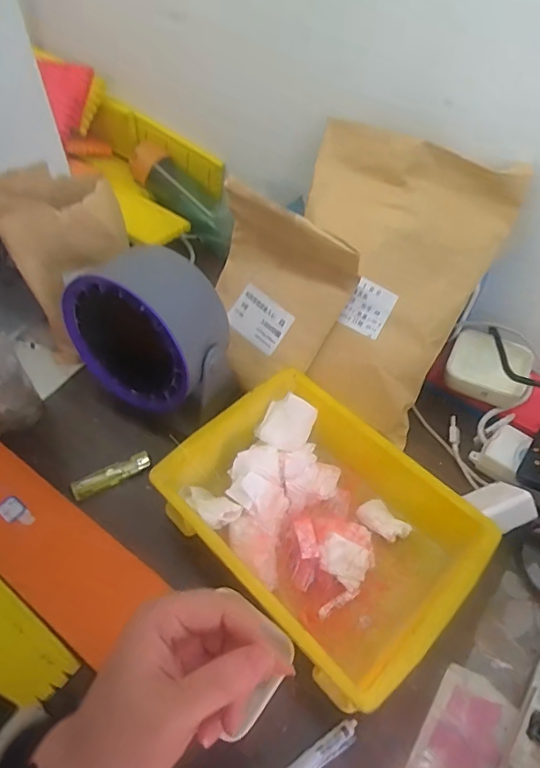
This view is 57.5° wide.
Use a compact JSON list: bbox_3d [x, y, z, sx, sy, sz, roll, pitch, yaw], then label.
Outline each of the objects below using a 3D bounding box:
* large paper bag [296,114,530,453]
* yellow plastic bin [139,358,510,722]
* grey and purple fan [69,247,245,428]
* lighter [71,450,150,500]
[{"bbox_3d":[0.108,-0.105,0.512,0.207,0.048,0.286,22,96,11],"label":"large paper bag"},{"bbox_3d":[0.043,0.117,0.440,0.254,0.071,0.188,38,61,25],"label":"yellow plastic bin"},{"bbox_3d":[-0.114,-0.053,0.480,0.173,0.143,0.088,28,57,19],"label":"grey and purple fan"},{"bbox_3d":[-0.159,0.090,0.494,0.077,0.015,0.019,-26,57,-20],"label":"lighter"}]

